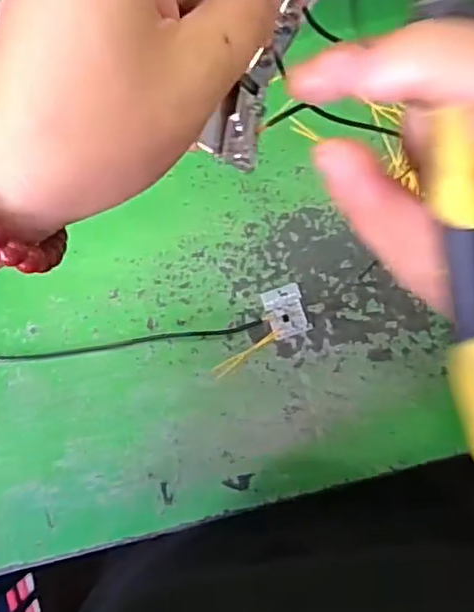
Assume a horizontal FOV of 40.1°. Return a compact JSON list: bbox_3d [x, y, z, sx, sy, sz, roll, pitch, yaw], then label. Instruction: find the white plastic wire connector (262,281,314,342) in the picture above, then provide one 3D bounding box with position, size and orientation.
[{"bbox_3d":[0.032,0.004,0.423,0.026,0.004,0.033,-16,81,-2],"label":"white plastic wire connector"}]

